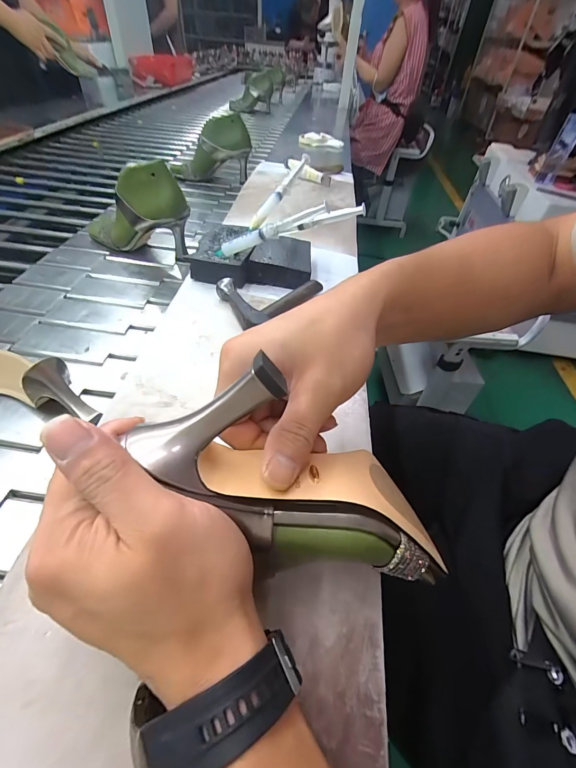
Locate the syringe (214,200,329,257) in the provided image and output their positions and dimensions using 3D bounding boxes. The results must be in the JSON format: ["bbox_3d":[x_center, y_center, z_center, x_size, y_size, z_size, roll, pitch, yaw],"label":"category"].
[{"bbox_3d":[-0.029,-0.191,0.431,0.168,0.019,0.016,-9,39,29],"label":"syringe"}]

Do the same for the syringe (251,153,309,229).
[{"bbox_3d":[-0.009,-0.311,0.545,0.020,0.025,0.163,31,81,23],"label":"syringe"}]

